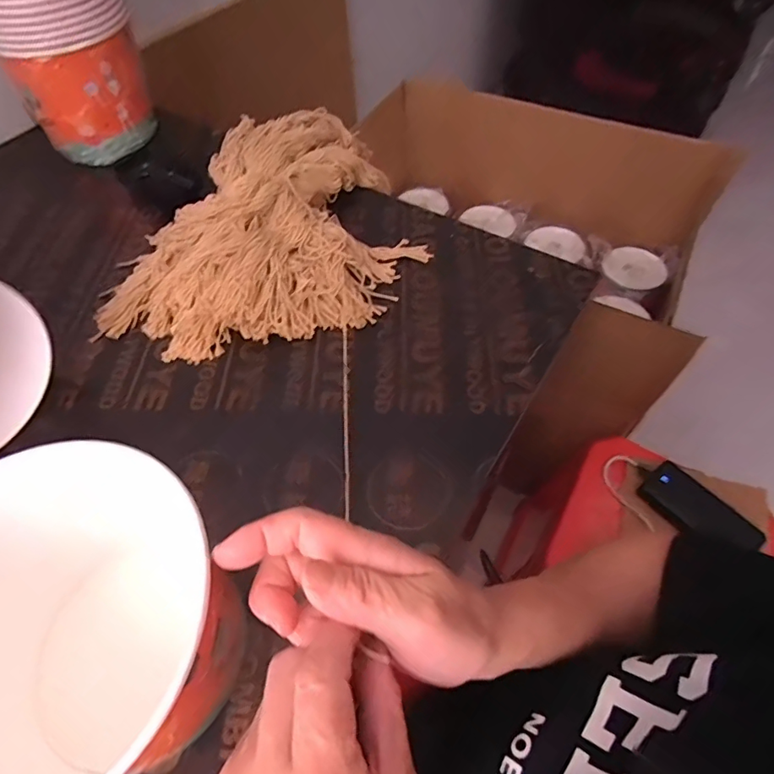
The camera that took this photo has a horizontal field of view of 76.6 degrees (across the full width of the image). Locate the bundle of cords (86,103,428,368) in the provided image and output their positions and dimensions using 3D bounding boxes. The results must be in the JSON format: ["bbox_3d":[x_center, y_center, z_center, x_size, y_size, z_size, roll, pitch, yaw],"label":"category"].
[{"bbox_3d":[-0.141,-0.187,0.534,0.314,0.063,0.315,-10,56,-6],"label":"bundle of cords"}]

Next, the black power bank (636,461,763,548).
[{"bbox_3d":[0.435,0.171,0.683,0.077,0.018,0.145,-34,62,-21],"label":"black power bank"}]

